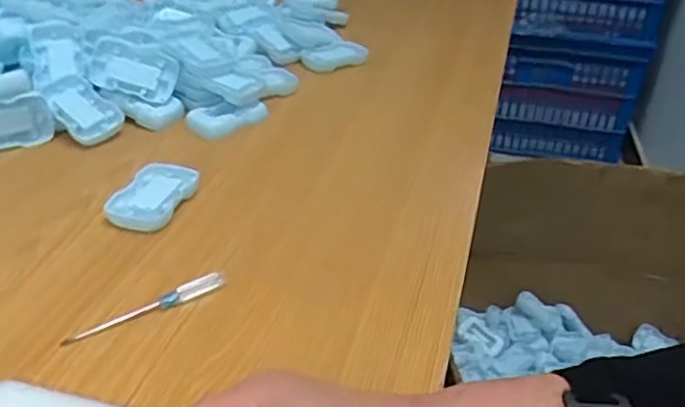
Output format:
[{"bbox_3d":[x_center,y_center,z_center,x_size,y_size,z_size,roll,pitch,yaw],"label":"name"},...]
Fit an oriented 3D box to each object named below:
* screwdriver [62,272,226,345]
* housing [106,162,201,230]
[{"bbox_3d":[-0.137,0.072,0.476,0.117,0.010,0.012,-18,38,-30],"label":"screwdriver"},{"bbox_3d":[-0.166,-0.007,0.592,0.053,0.022,0.080,14,34,16],"label":"housing"}]

